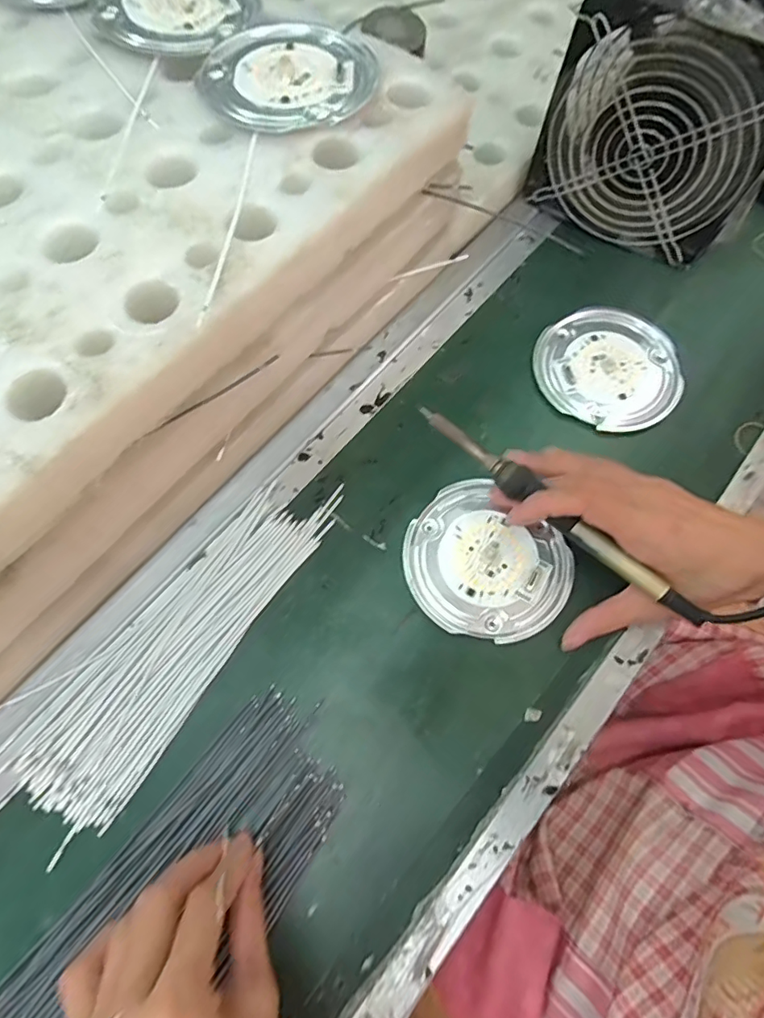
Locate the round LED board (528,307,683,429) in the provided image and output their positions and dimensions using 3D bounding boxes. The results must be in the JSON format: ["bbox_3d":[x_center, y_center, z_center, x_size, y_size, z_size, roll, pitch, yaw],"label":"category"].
[{"bbox_3d":[0.169,-0.107,0.392,0.103,0.006,0.100,0,70,0],"label":"round LED board"}]

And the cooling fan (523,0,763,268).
[{"bbox_3d":[0.195,-0.268,0.369,0.146,0.152,0.051,32,73,11],"label":"cooling fan"}]

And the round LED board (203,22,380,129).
[{"bbox_3d":[-0.055,-0.257,0.311,0.098,0.005,0.093,0,70,0],"label":"round LED board"}]

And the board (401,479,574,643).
[{"bbox_3d":[0.066,0.036,0.341,0.102,0.009,0.092,37,74,11],"label":"board"}]

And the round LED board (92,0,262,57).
[{"bbox_3d":[-0.140,-0.333,0.346,0.101,0.009,0.103,0,70,0],"label":"round LED board"}]

